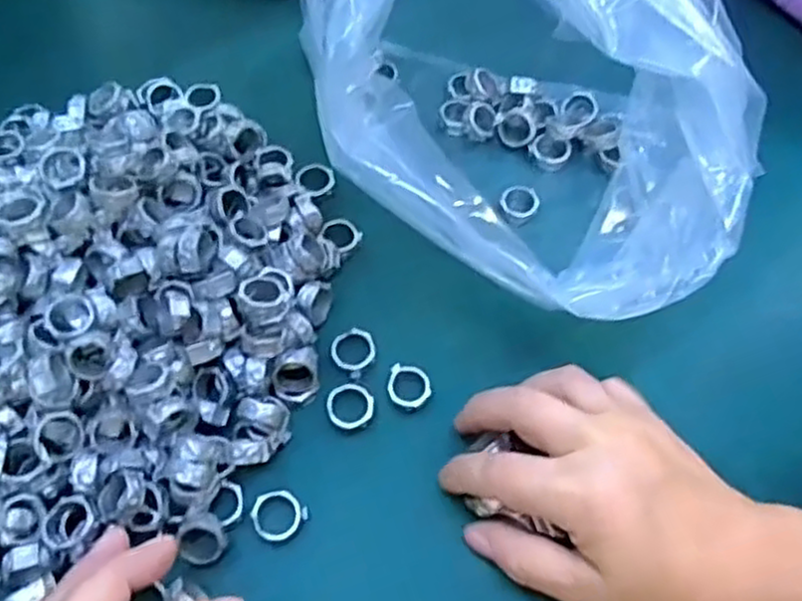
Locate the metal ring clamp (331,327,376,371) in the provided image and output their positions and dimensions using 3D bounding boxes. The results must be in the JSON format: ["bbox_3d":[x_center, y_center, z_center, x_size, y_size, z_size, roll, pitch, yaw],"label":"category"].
[{"bbox_3d":[-0.024,0.024,0.370,0.021,0.004,0.021,0,63,0],"label":"metal ring clamp"}]

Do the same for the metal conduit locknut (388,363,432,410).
[{"bbox_3d":[0.004,0.042,0.361,0.021,0.004,0.021,0,63,0],"label":"metal conduit locknut"}]

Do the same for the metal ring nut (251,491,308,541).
[{"bbox_3d":[-0.056,0.096,0.333,0.023,0.005,0.022,0,63,0],"label":"metal ring nut"}]

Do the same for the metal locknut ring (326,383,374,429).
[{"bbox_3d":[-0.025,0.051,0.357,0.023,0.004,0.021,0,63,0],"label":"metal locknut ring"}]

